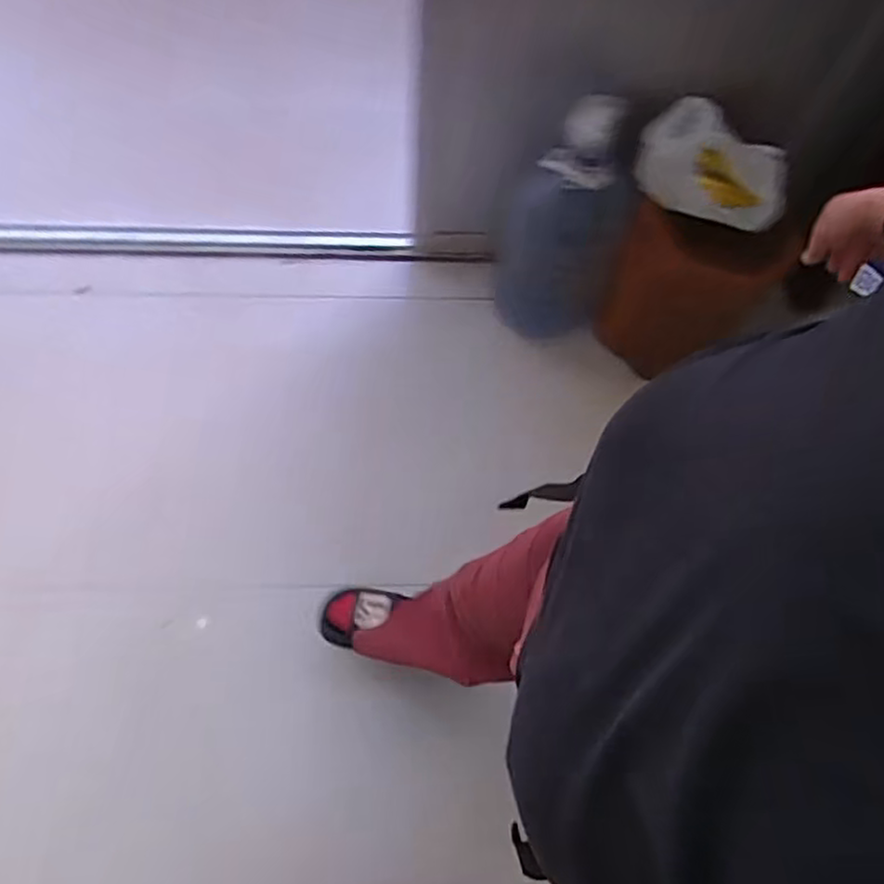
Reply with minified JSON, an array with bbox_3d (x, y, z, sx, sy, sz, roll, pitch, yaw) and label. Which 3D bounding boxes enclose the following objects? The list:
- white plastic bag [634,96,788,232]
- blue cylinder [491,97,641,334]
[{"bbox_3d":[0.424,-0.430,1.108,0.232,0.141,0.086,22,70,6],"label":"white plastic bag"},{"bbox_3d":[0.213,-0.369,1.245,0.194,0.431,0.150,16,69,4],"label":"blue cylinder"}]

